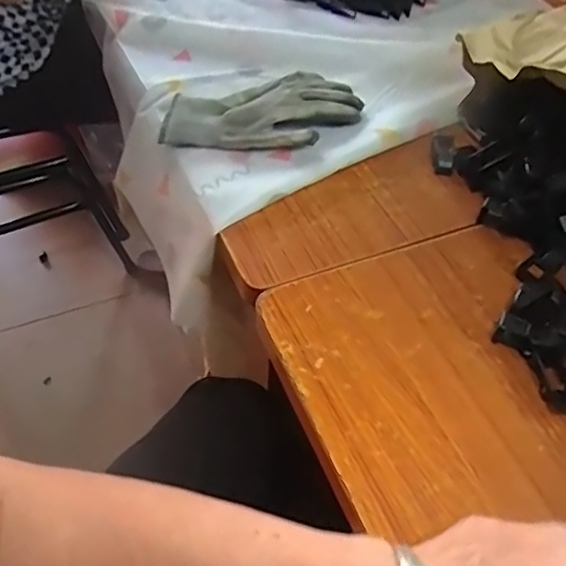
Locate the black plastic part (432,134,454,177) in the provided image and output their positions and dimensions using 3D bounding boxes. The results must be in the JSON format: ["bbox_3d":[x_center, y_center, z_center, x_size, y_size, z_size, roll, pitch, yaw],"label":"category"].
[{"bbox_3d":[0.168,-0.137,0.624,0.021,0.015,0.055,5,52,3],"label":"black plastic part"}]

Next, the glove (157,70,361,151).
[{"bbox_3d":[-0.020,-0.187,0.641,0.203,0.028,0.114,1,52,0],"label":"glove"}]

